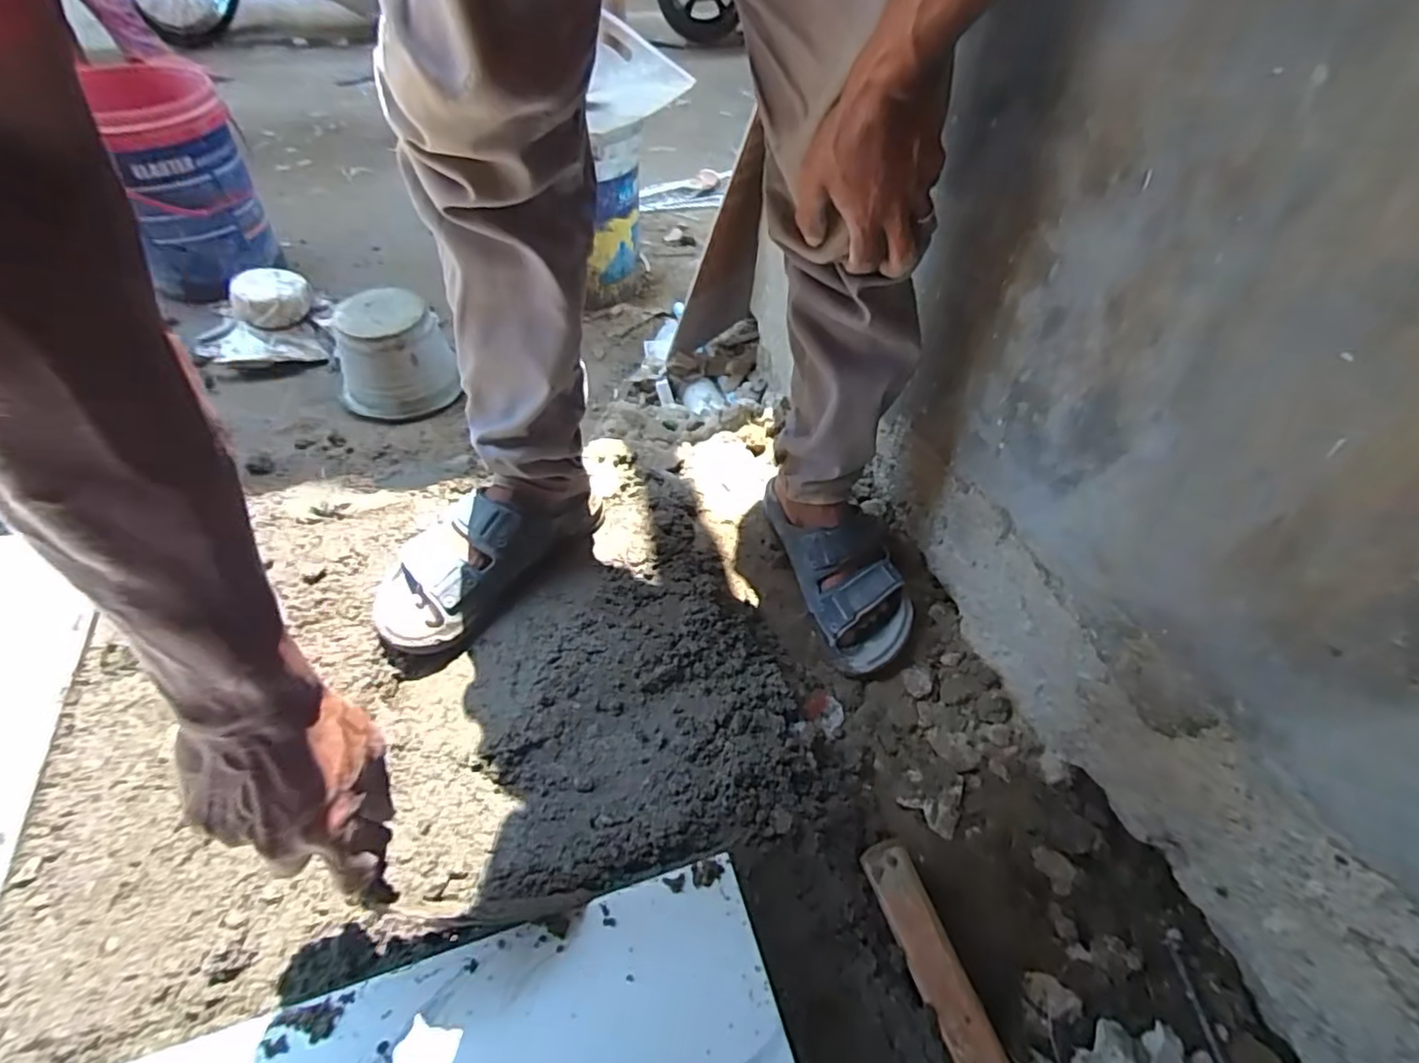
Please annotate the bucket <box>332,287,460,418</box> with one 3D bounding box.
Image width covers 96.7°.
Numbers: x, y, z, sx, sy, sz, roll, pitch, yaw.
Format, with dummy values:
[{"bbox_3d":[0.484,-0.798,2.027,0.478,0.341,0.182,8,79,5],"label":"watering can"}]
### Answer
[{"bbox_3d":[-0.581,-0.314,1.168,0.197,0.181,0.186,2,50,-2],"label":"bucket"}]

